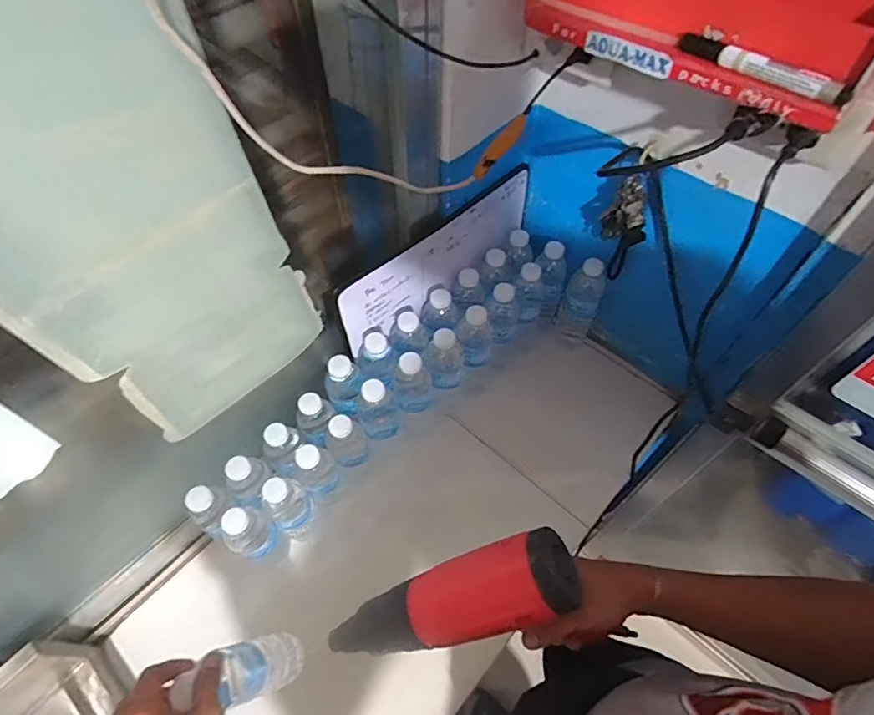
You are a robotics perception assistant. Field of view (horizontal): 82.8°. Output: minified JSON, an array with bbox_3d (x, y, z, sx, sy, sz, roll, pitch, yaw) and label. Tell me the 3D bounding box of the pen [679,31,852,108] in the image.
[{"bbox_3d":[0.256,-0.235,0.395,0.013,0.021,0.139,-34,62,-20],"label":"pen"}]

